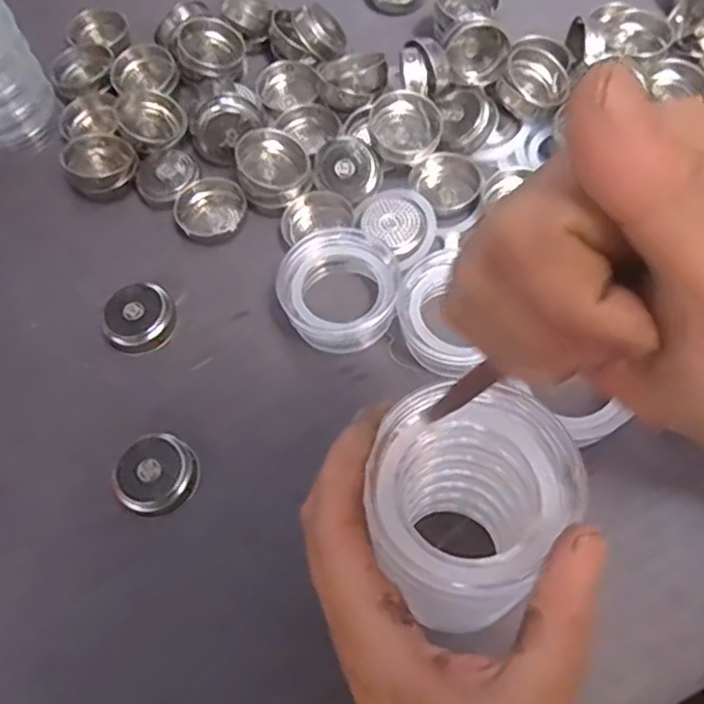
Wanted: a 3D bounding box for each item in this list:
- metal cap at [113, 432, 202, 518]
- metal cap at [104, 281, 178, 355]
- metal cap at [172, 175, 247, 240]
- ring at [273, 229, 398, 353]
[{"bbox_3d":[-0.104,0.064,0.373,0.042,0.013,0.040,-2,63,3],"label":"metal cap"},{"bbox_3d":[-0.126,-0.021,0.417,0.041,0.012,0.042,-2,63,3],"label":"metal cap"},{"bbox_3d":[-0.091,-0.093,0.455,0.044,0.012,0.037,-21,64,-7],"label":"metal cap"},{"bbox_3d":[-0.007,-0.036,0.405,0.068,0.032,0.067,-2,63,3],"label":"ring"}]

